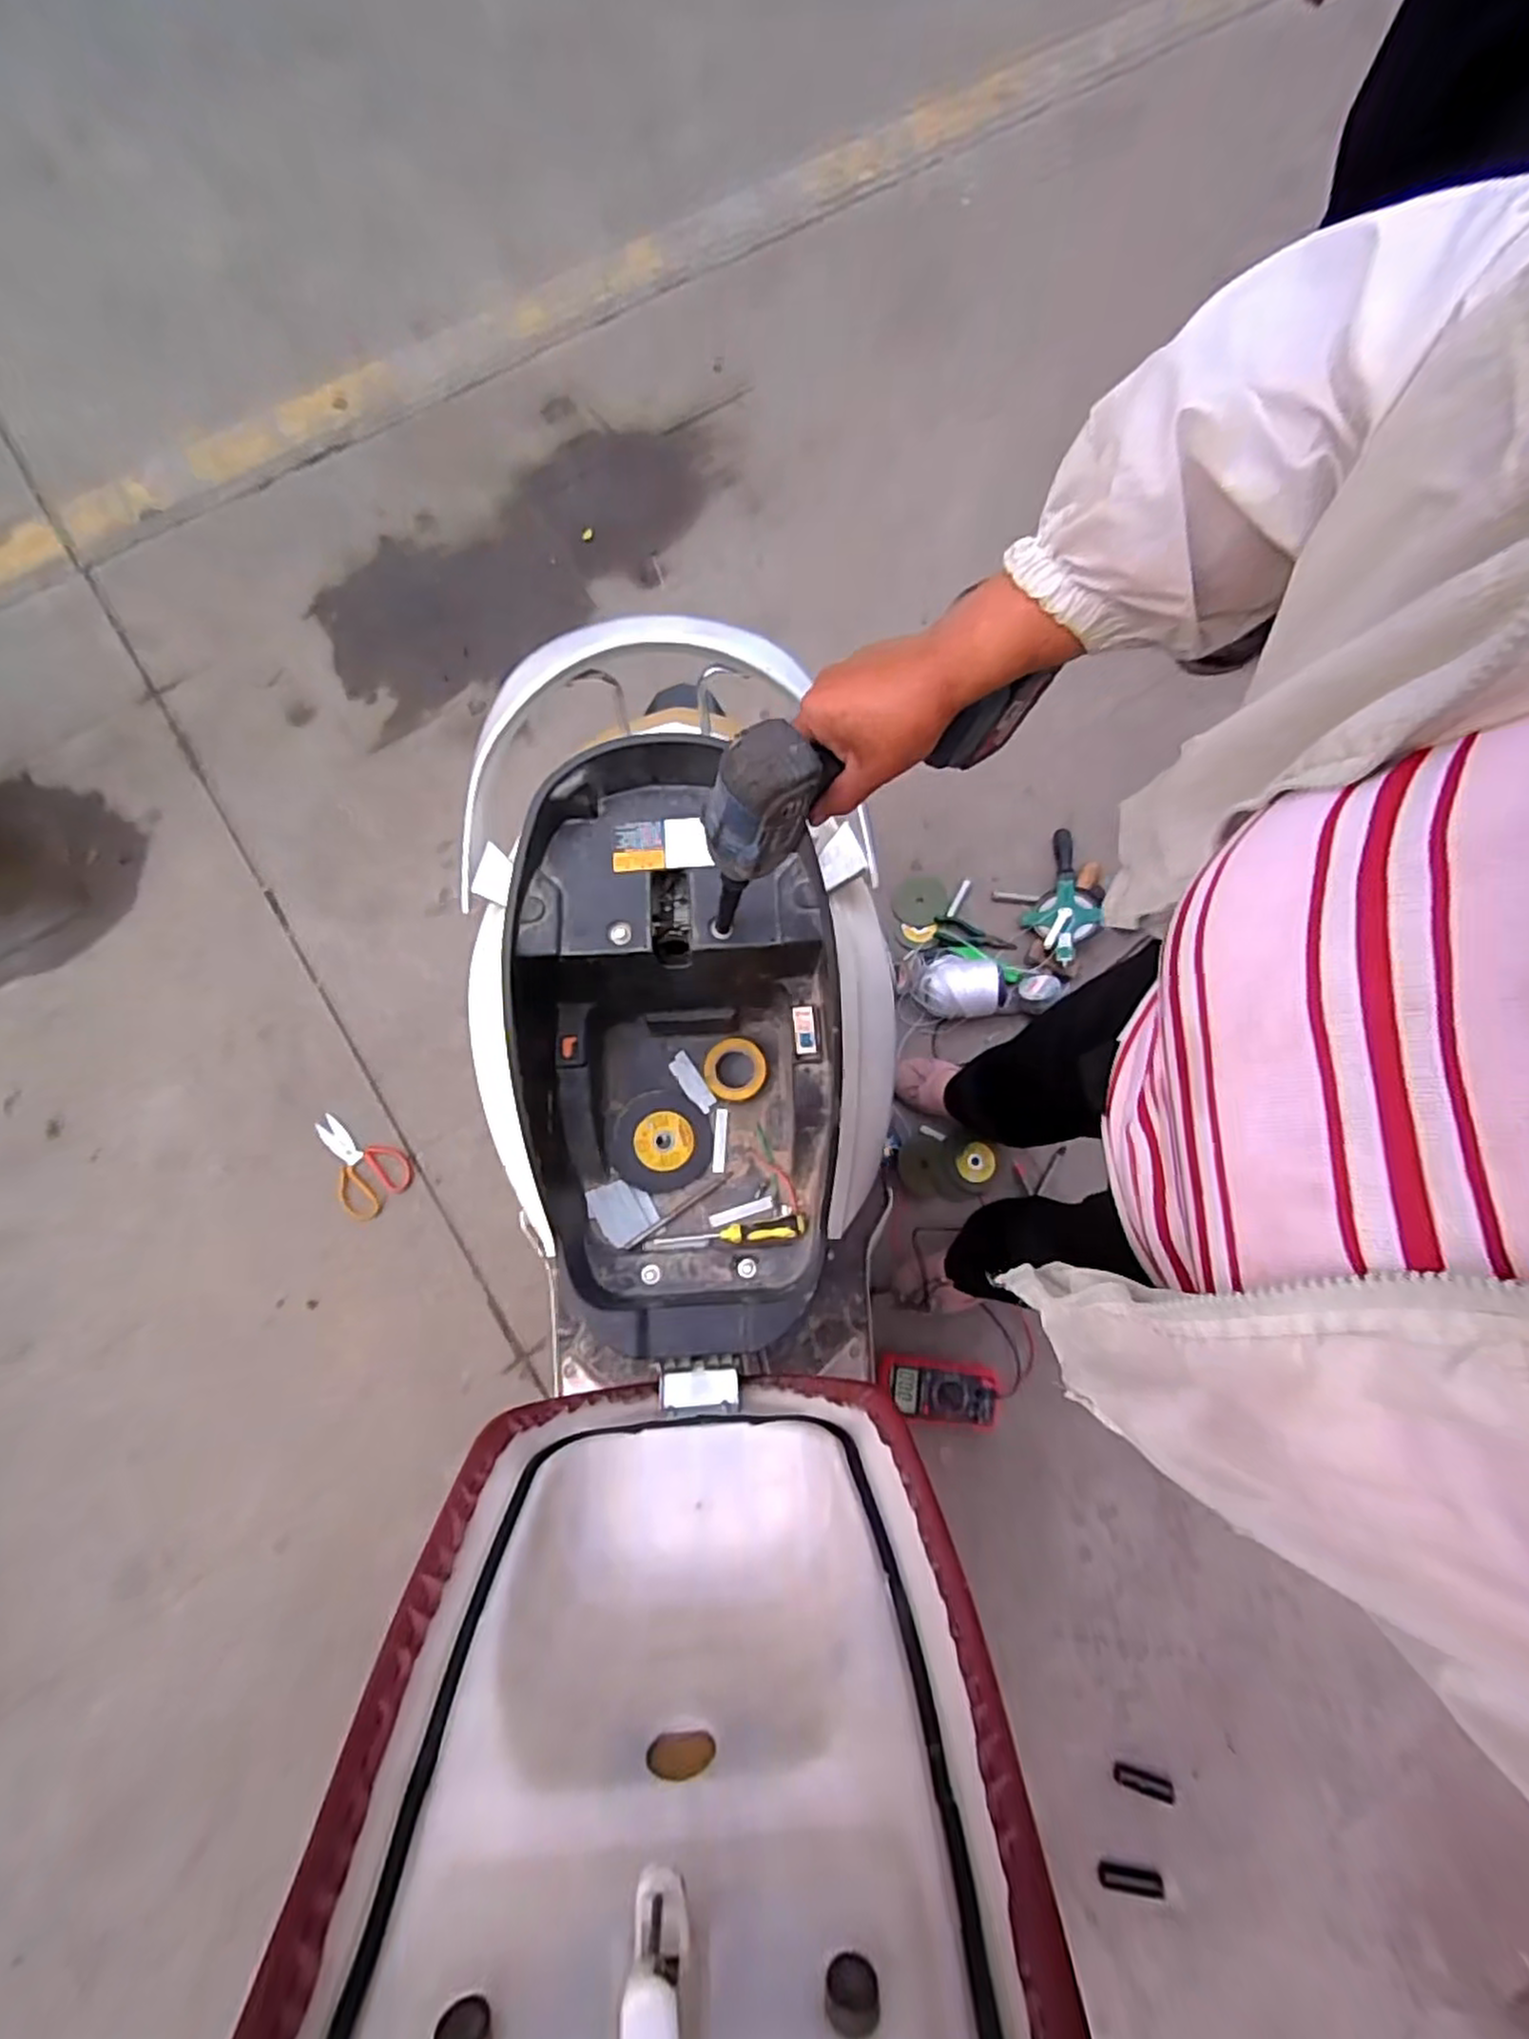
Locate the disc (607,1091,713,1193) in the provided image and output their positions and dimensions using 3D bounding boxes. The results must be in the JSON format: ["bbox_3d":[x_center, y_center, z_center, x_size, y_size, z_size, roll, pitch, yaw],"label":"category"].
[{"bbox_3d":[-0.110,0.129,0.791,0.104,0.012,0.103,1,79,-7],"label":"disc"}]

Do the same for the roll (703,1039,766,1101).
[{"bbox_3d":[-0.033,0.055,0.833,0.070,0.012,0.069,0,75,0],"label":"roll"}]

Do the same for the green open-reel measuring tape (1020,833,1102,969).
[{"bbox_3d":[0.552,-0.225,1.381,0.122,0.068,0.266,10,60,4],"label":"green open-reel measuring tape"}]

